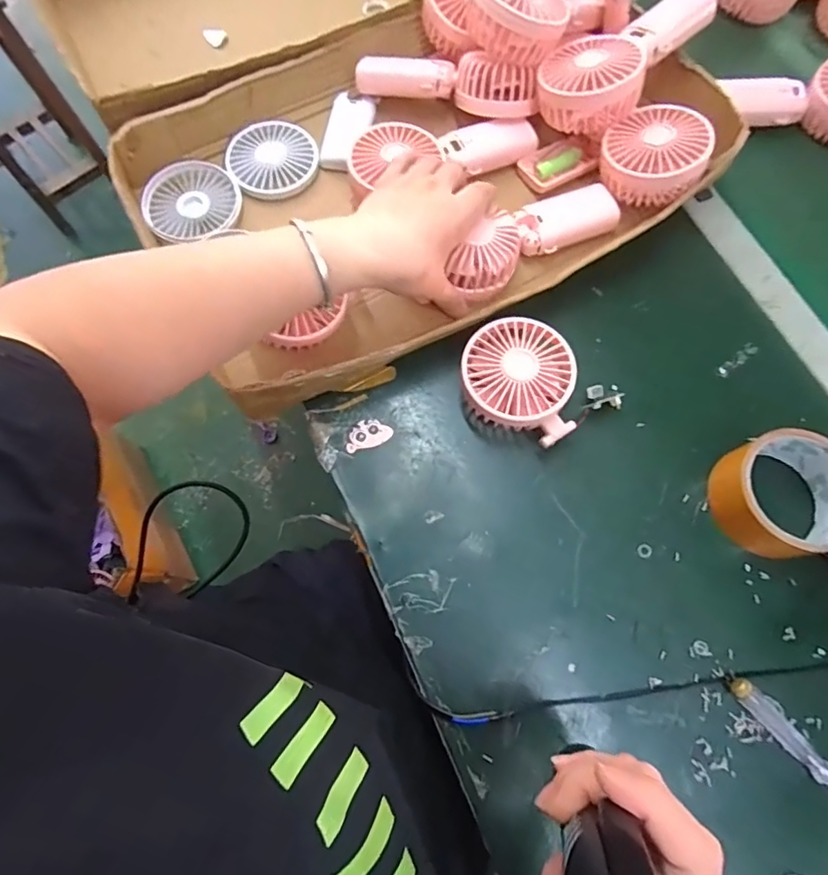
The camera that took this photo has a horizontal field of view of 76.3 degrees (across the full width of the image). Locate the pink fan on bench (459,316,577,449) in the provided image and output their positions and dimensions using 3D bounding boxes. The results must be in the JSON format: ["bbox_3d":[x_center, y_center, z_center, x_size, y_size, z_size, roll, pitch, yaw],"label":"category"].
[{"bbox_3d":[0.087,-0.045,0.430,0.098,0.046,0.091,20,73,8],"label":"pink fan on bench"}]

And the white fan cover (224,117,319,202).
[{"bbox_3d":[-0.137,-0.272,0.508,0.083,0.010,0.087,-25,72,-10],"label":"white fan cover"}]

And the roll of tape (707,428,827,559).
[{"bbox_3d":[0.277,0.043,0.393,0.084,0.048,0.088,0,69,-1],"label":"roll of tape"}]

